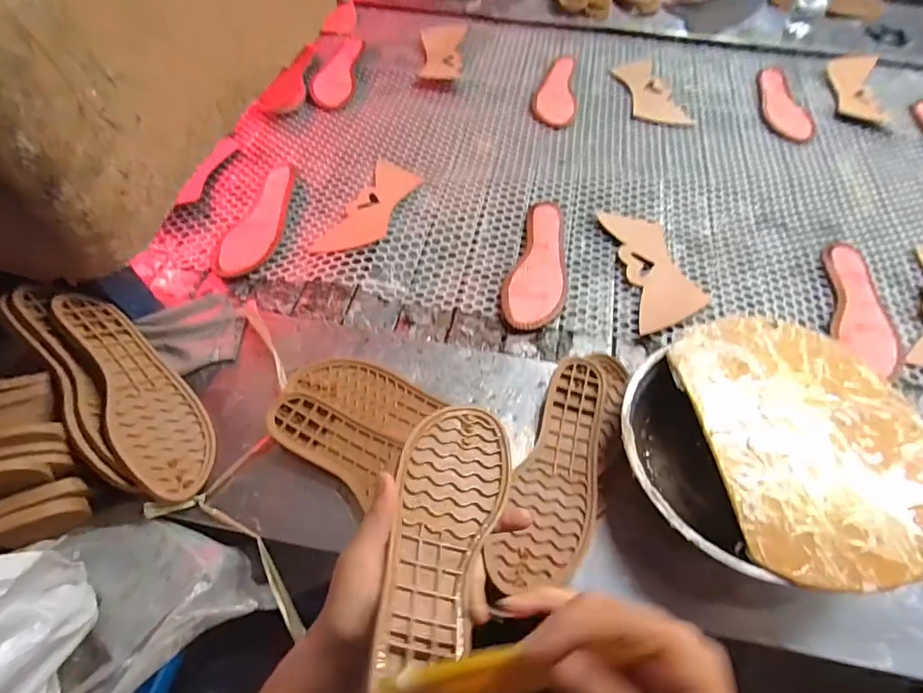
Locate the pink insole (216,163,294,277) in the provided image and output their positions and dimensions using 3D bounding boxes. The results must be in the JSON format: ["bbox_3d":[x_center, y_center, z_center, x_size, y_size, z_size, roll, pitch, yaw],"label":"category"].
[{"bbox_3d":[-0.289,-0.184,0.689,0.076,0.011,0.213,2,57,-1],"label":"pink insole"}]

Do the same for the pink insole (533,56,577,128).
[{"bbox_3d":[0.173,-0.473,0.890,0.073,0.007,0.236,7,57,3],"label":"pink insole"}]

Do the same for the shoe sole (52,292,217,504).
[{"bbox_3d":[-0.305,0.040,0.465,0.228,0.013,0.082,56,28,14],"label":"shoe sole"}]

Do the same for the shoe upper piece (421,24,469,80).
[{"bbox_3d":[-0.037,-0.586,0.958,0.083,0.009,0.184,4,57,0],"label":"shoe upper piece"}]

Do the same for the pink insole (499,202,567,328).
[{"bbox_3d":[0.101,-0.112,0.646,0.079,0.018,0.219,8,57,3],"label":"pink insole"}]

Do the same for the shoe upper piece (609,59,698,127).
[{"bbox_3d":[0.342,-0.472,0.895,0.092,0.008,0.207,-9,58,-8],"label":"shoe upper piece"}]

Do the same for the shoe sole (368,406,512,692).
[{"bbox_3d":[-0.012,0.128,0.321,0.074,0.023,0.228,9,40,4],"label":"shoe sole"}]

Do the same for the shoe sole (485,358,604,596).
[{"bbox_3d":[0.092,0.110,0.444,0.073,0.011,0.225,21,57,6],"label":"shoe sole"}]

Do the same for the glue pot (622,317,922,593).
[{"bbox_3d":[0.276,0.101,0.454,0.251,0.099,0.236,0,56,-1],"label":"glue pot"}]

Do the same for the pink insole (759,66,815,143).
[{"bbox_3d":[0.584,-0.447,0.882,0.074,0.014,0.228,8,57,3],"label":"pink insole"}]

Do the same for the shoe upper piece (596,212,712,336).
[{"bbox_3d":[0.254,-0.107,0.648,0.087,0.010,0.215,-6,53,1],"label":"shoe upper piece"}]

